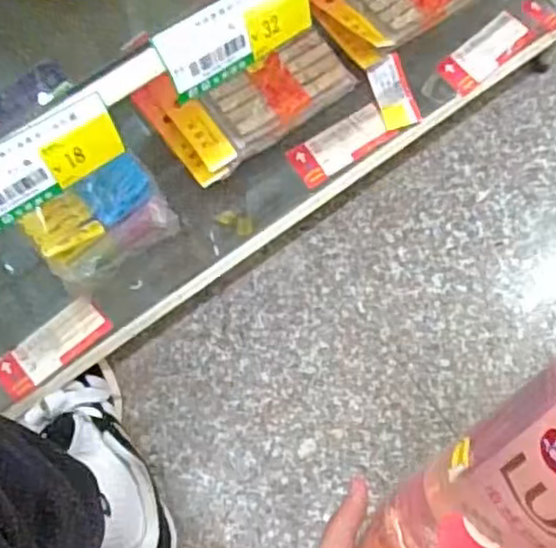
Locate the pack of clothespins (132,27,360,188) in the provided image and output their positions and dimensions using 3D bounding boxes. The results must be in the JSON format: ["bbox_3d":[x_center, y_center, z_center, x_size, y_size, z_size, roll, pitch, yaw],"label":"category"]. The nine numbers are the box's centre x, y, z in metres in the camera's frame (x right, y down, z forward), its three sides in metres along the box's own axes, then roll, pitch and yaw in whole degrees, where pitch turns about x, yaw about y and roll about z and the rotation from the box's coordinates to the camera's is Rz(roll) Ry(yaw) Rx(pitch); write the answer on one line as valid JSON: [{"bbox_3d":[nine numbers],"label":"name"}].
[{"bbox_3d":[-0.029,-0.172,0.652,0.174,0.023,0.111,-35,77,-10],"label":"pack of clothespins"}]

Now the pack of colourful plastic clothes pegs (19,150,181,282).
[{"bbox_3d":[-0.151,-0.046,0.612,0.110,0.032,0.077,-36,114,-11],"label":"pack of colourful plastic clothes pegs"}]

